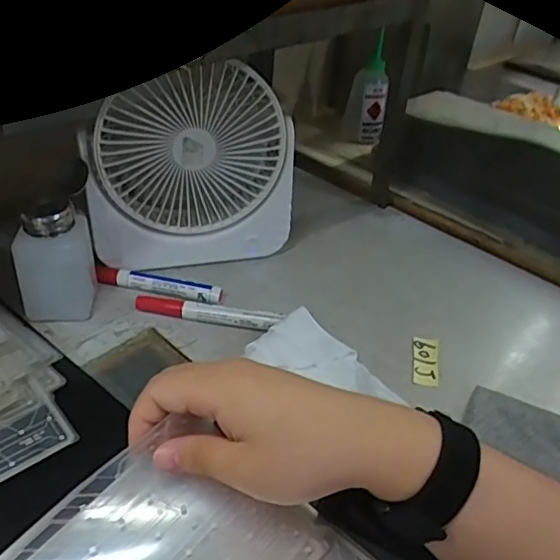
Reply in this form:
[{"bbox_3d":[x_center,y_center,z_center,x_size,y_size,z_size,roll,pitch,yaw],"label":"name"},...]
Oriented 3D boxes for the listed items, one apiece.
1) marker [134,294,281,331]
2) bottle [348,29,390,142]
[{"bbox_3d":[-0.063,0.029,0.495,0.128,0.017,0.015,12,37,8],"label":"marker"},{"bbox_3d":[0.130,-0.266,0.825,0.052,0.136,0.060,2,36,-5],"label":"bottle"}]

